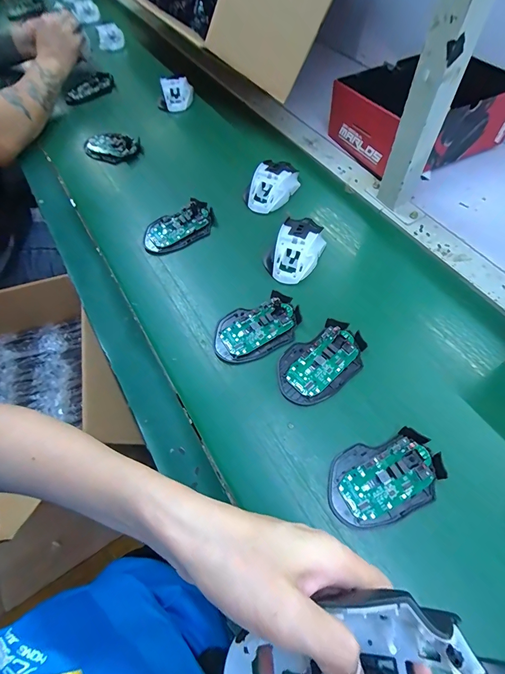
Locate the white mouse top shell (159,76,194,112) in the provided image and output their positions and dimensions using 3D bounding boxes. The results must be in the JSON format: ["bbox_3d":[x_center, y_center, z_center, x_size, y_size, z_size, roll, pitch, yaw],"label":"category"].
[{"bbox_3d":[-0.155,-0.492,0.670,0.078,0.069,0.030,-30,21,-25],"label":"white mouse top shell"}]

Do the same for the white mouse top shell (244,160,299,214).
[{"bbox_3d":[0.032,-0.248,0.538,0.069,0.036,0.109,30,68,18],"label":"white mouse top shell"}]

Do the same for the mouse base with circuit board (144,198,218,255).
[{"bbox_3d":[-0.113,-0.168,0.516,0.115,0.025,0.064,-25,63,-9],"label":"mouse base with circuit board"}]

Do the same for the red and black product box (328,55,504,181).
[{"bbox_3d":[0.281,-0.380,0.555,0.236,0.106,0.193,-27,63,-10],"label":"red and black product box"}]

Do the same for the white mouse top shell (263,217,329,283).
[{"bbox_3d":[0.062,-0.129,0.471,0.072,0.034,0.111,27,67,17],"label":"white mouse top shell"}]

